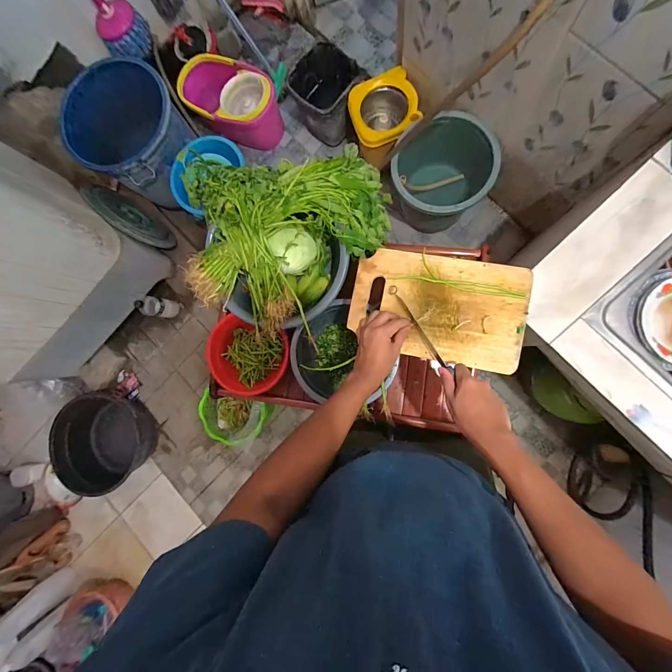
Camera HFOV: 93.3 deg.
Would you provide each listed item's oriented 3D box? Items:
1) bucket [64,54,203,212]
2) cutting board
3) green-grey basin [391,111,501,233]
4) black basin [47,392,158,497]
[{"bbox_3d":[-0.799,-0.805,1.335,0.413,0.405,0.367,25,92,9],"label":"bucket"},{"bbox_3d":[0.174,-0.051,0.555,0.290,0.013,0.179,11,89,9],"label":"cutting board"},{"bbox_3d":[0.388,-0.580,1.202,0.323,0.335,0.349,0,88,9],"label":"green-grey basin"},{"bbox_3d":[-1.070,0.490,1.448,0.408,0.131,0.430,0,88,9],"label":"black basin"}]

